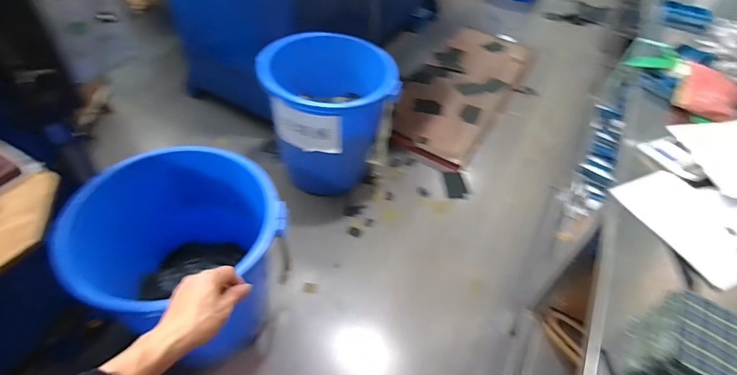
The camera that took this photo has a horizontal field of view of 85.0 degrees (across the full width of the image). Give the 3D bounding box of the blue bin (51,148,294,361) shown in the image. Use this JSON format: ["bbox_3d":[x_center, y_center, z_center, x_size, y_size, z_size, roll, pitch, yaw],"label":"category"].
[{"bbox_3d":[-0.553,0.257,1.315,0.550,0.616,0.448,24,49,14],"label":"blue bin"}]

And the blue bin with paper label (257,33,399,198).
[{"bbox_3d":[-0.184,-0.332,1.847,0.527,0.532,0.490,-10,50,-16],"label":"blue bin with paper label"}]

